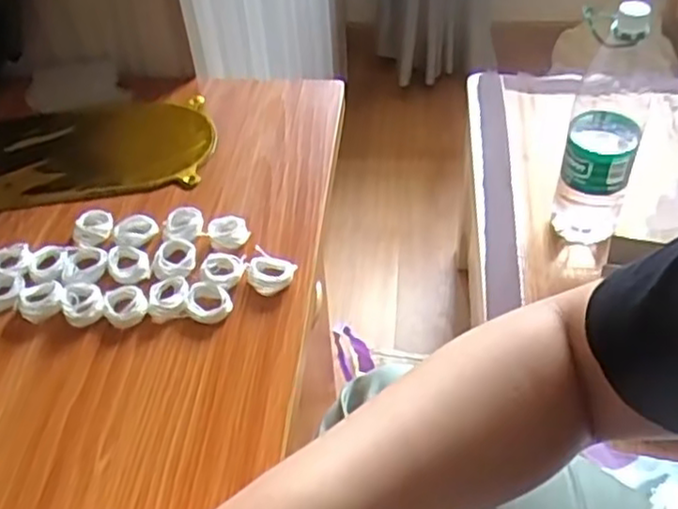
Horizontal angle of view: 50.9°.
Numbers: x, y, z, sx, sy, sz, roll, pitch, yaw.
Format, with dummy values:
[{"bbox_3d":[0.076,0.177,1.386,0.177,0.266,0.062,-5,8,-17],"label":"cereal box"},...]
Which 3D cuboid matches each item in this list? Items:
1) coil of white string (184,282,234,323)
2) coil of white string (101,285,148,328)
[{"bbox_3d":[-0.086,0.031,0.466,0.033,0.008,0.024,19,49,20],"label":"coil of white string"},{"bbox_3d":[-0.142,0.033,0.470,0.028,0.009,0.033,-16,47,-14],"label":"coil of white string"}]

